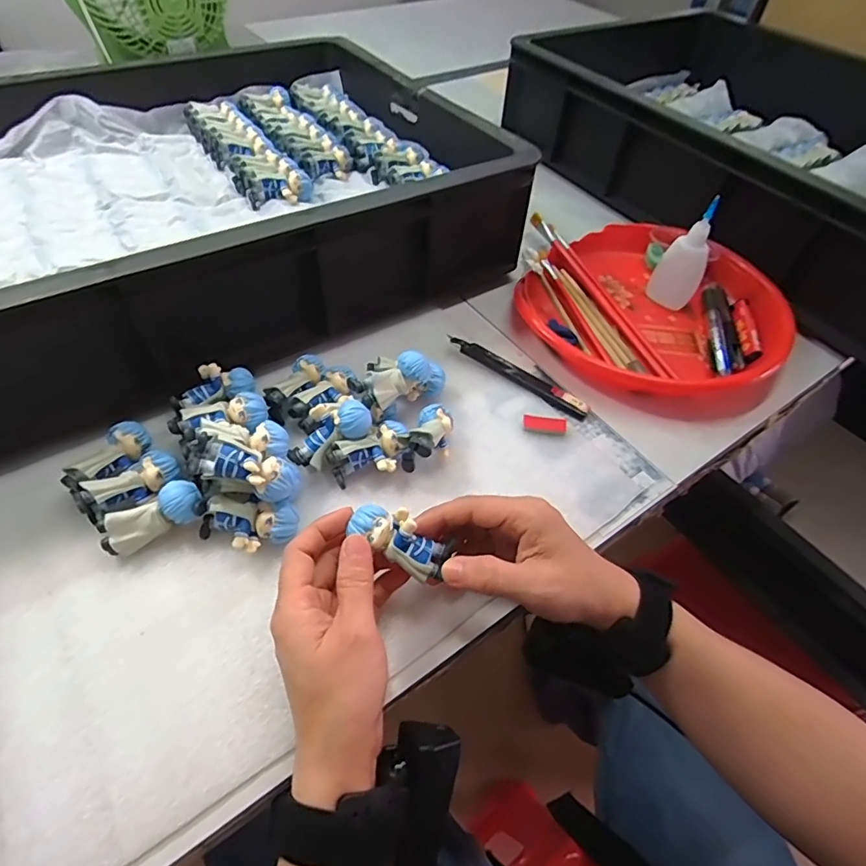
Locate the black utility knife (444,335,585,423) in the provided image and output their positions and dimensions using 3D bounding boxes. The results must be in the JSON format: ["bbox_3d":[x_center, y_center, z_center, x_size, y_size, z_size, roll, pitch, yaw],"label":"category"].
[{"bbox_3d":[0.071,-0.051,0.442,0.135,0.011,0.016,31,56,19],"label":"black utility knife"}]

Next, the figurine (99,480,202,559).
[{"bbox_3d":[-0.178,0.055,0.326,0.061,0.027,0.024,-33,62,-10],"label":"figurine"}]

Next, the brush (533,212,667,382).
[{"bbox_3d":[0.163,-0.150,0.518,0.014,0.011,0.255,-16,55,-16],"label":"brush"}]

